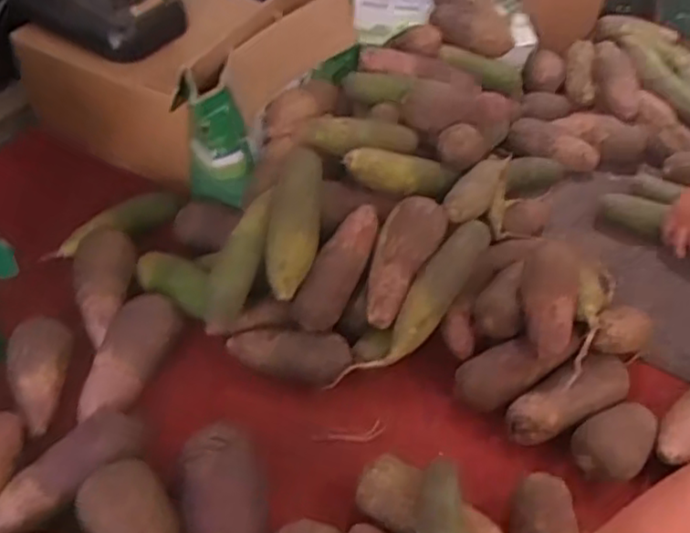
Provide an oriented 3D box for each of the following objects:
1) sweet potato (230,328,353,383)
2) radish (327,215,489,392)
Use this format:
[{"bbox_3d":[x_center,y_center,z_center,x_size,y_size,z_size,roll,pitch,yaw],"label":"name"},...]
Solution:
[{"bbox_3d":[-0.070,0.111,0.842,0.153,0.056,0.062,10,45,2],"label":"sweet potato"},{"bbox_3d":[0.093,0.056,0.830,0.052,0.062,0.269,39,94,27],"label":"radish"}]

